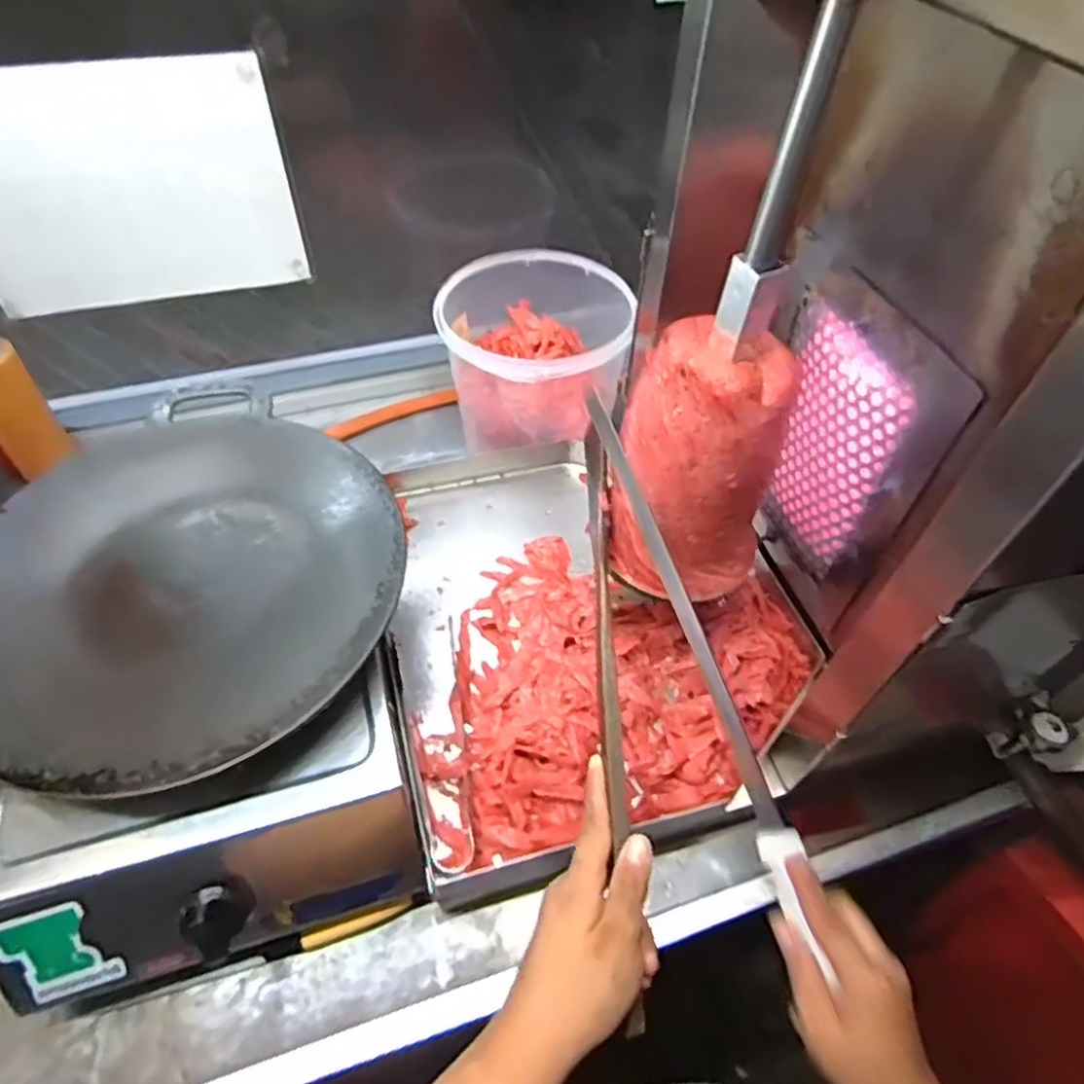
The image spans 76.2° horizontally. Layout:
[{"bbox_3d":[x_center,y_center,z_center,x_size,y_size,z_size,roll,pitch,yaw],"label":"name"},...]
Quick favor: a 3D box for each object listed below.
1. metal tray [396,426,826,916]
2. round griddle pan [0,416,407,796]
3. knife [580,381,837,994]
[{"bbox_3d":[0.039,0.056,0.648,0.356,0.056,0.426,-9,52,-13],"label":"metal tray"},{"bbox_3d":[-0.282,0.021,0.528,0.338,0.035,0.315,3,51,-4],"label":"round griddle pan"},{"bbox_3d":[0.113,0.081,0.499,0.019,0.029,0.399,-20,85,-21],"label":"knife"}]

